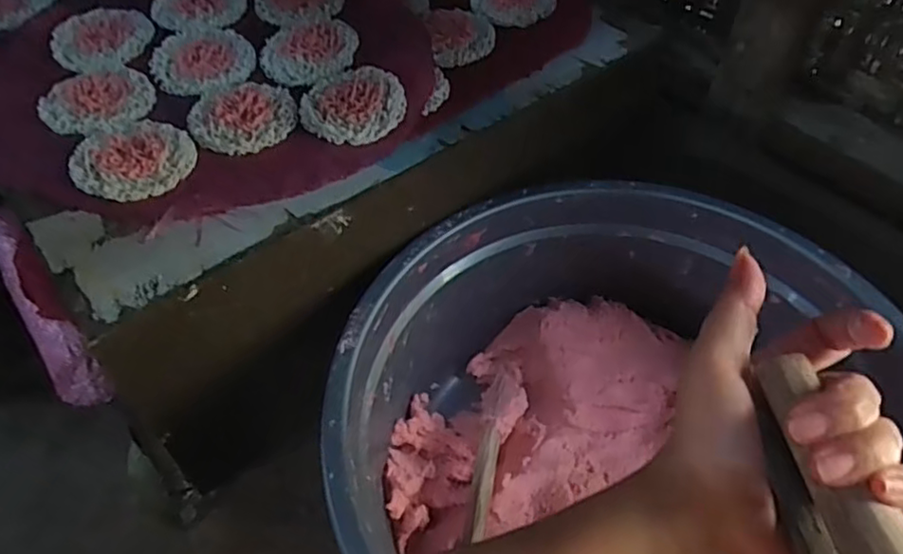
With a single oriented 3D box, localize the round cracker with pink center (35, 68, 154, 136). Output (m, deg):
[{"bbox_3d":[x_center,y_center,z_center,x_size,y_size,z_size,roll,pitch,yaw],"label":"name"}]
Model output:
[{"bbox_3d":[-0.270,-0.135,0.496,0.080,0.008,0.070,-28,56,-22],"label":"round cracker with pink center"}]

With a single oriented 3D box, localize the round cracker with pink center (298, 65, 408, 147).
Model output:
[{"bbox_3d":[-0.075,-0.134,0.494,0.076,0.016,0.074,-3,55,-7],"label":"round cracker with pink center"}]

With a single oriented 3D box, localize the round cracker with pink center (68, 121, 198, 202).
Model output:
[{"bbox_3d":[-0.224,-0.086,0.456,0.079,0.009,0.073,0,50,0],"label":"round cracker with pink center"}]

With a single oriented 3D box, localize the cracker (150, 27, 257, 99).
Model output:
[{"bbox_3d":[-0.203,-0.177,0.529,0.078,0.009,0.077,2,54,-3],"label":"cracker"}]

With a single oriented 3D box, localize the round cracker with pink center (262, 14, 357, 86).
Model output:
[{"bbox_3d":[-0.118,-0.190,0.536,0.078,0.010,0.075,0,50,0],"label":"round cracker with pink center"}]

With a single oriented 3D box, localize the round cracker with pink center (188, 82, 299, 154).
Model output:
[{"bbox_3d":[-0.156,-0.123,0.487,0.075,0.009,0.069,0,50,0],"label":"round cracker with pink center"}]

